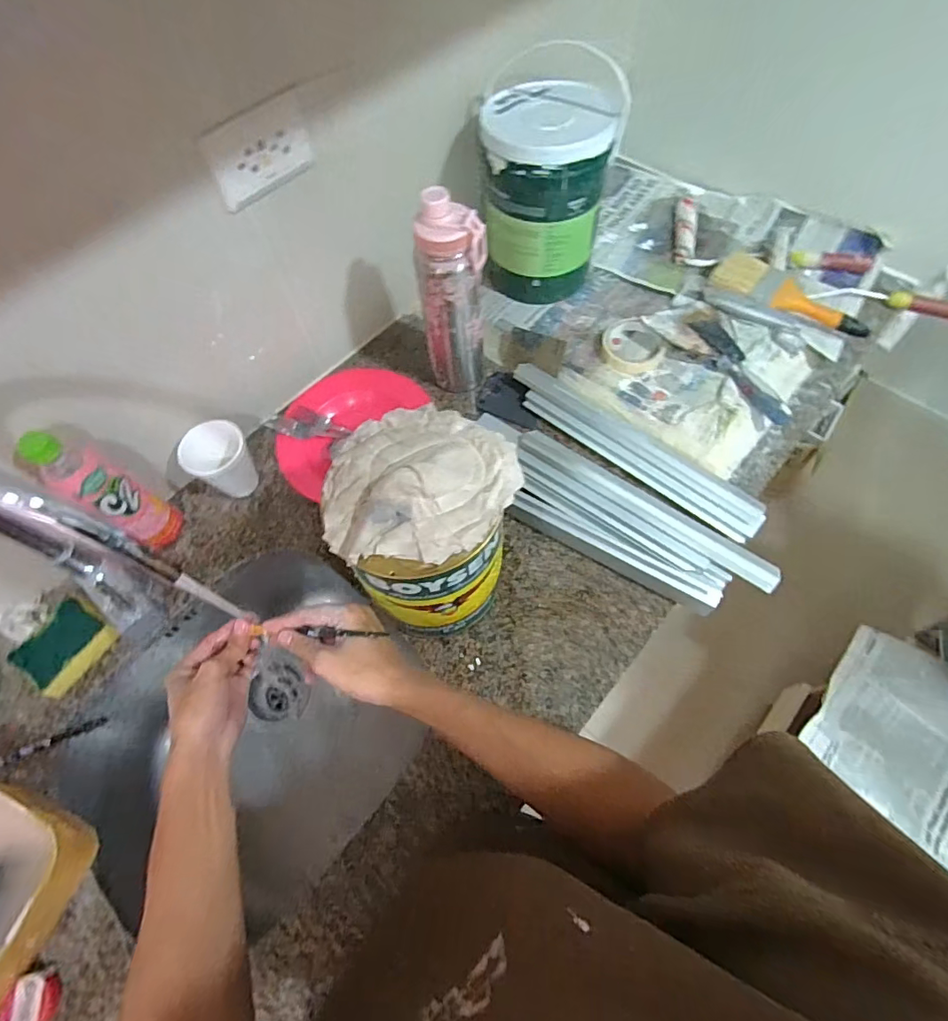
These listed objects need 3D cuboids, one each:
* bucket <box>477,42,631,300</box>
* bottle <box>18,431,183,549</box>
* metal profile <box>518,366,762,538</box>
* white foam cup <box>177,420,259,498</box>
[{"bbox_3d":[0.098,-0.433,0.719,0.165,0.216,0.155,-1,63,3],"label":"bucket"},{"bbox_3d":[-0.412,-0.015,0.579,0.053,0.206,0.065,35,70,19],"label":"bottle"},{"bbox_3d":[0.208,-0.093,0.671,0.362,0.022,0.064,36,71,19],"label":"metal profile"},{"bbox_3d":[-0.322,-0.063,0.663,0.075,0.091,0.080,-1,63,3],"label":"white foam cup"}]

